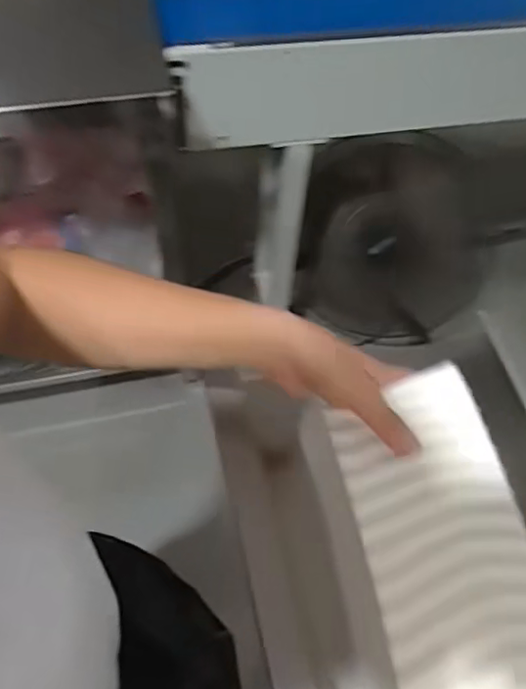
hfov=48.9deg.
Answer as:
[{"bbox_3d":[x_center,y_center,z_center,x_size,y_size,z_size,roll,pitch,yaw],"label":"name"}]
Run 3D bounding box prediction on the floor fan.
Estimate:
[{"bbox_3d":[0.337,-0.260,1.536,0.483,0.463,0.289,12,59,4],"label":"floor fan"}]

